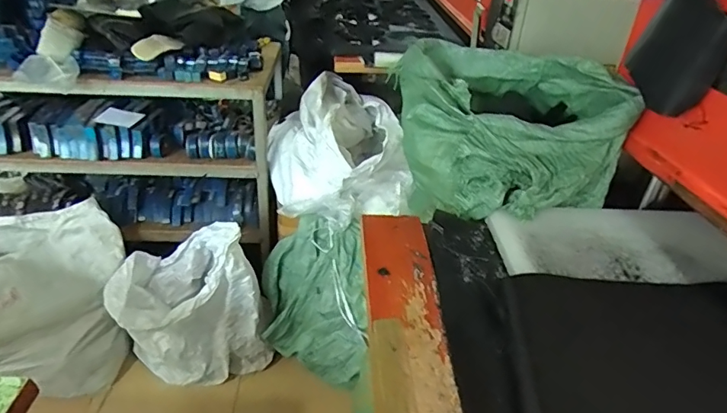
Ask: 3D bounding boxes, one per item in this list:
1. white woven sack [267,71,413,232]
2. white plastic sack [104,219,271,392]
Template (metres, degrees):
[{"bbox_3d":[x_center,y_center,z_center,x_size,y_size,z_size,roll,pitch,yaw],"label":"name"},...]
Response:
[{"bbox_3d":[-0.107,-0.224,1.769,0.471,0.343,0.566,-2,33,-9],"label":"white woven sack"},{"bbox_3d":[-0.603,0.343,1.673,0.480,0.558,0.251,-11,35,-23],"label":"white plastic sack"}]

